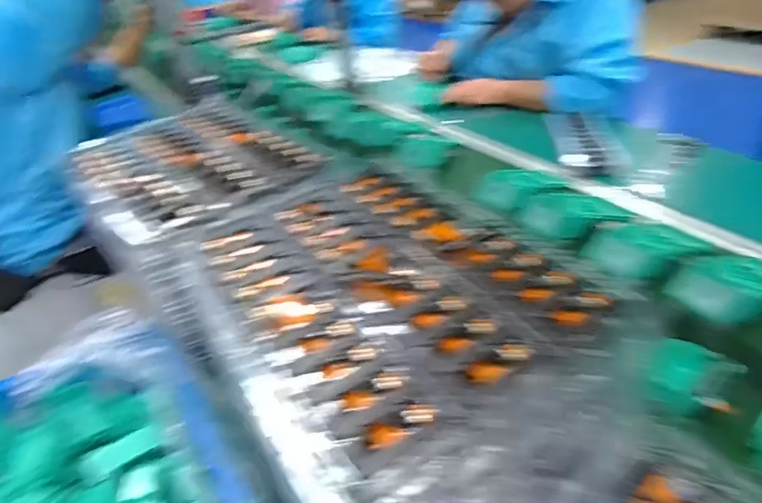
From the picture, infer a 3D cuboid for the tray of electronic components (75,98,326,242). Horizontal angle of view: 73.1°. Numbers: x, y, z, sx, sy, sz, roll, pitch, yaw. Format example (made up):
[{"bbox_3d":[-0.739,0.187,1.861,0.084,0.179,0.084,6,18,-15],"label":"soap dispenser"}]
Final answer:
[{"bbox_3d":[-0.274,-0.136,0.730,0.267,0.020,0.383,-27,39,-27],"label":"tray of electronic components"}]

